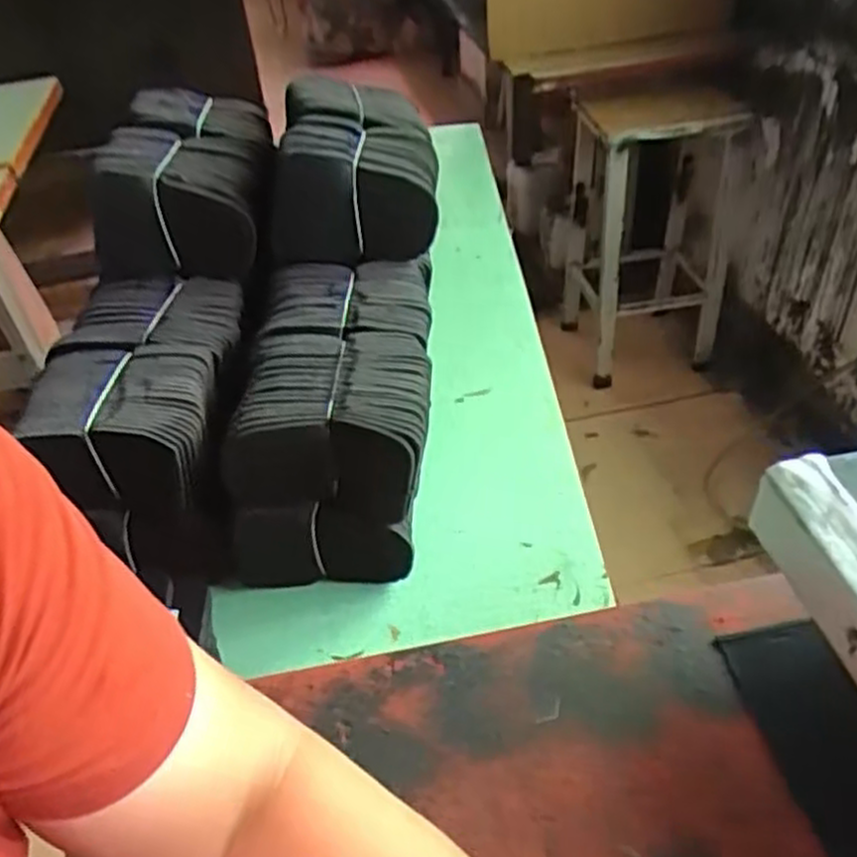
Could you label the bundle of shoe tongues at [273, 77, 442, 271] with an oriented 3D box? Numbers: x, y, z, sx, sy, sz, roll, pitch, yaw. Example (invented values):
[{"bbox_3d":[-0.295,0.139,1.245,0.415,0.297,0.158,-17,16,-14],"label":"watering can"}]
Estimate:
[{"bbox_3d":[-0.067,-0.263,0.783,0.146,0.114,0.196,-3,41,4],"label":"bundle of shoe tongues"}]

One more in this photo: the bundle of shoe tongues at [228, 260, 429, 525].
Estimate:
[{"bbox_3d":[-0.074,-0.041,0.671,0.159,0.097,0.241,1,42,7],"label":"bundle of shoe tongues"}]

